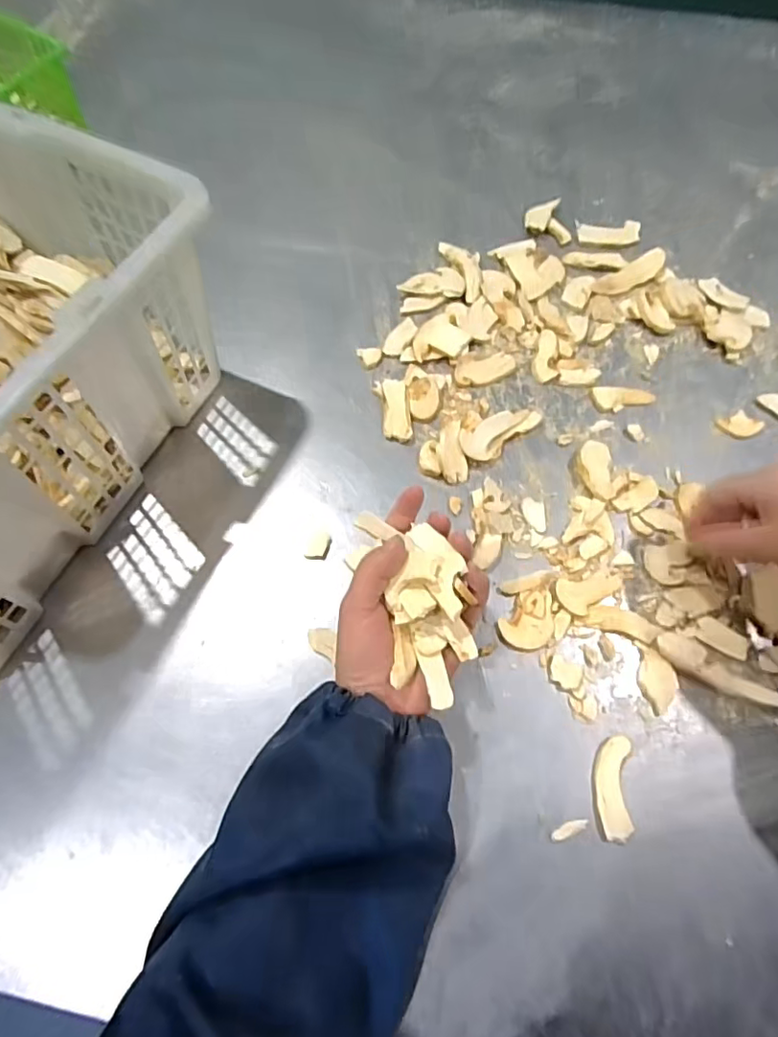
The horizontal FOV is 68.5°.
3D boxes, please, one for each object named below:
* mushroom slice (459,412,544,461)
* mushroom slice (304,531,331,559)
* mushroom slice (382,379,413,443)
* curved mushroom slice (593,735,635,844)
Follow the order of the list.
[{"bbox_3d":[0.087,-0.068,0.451,0.069,0.018,0.026,-32,70,-13],"label":"mushroom slice"},{"bbox_3d":[-0.051,0.020,0.416,0.016,0.004,0.022,12,66,6],"label":"mushroom slice"},{"bbox_3d":[0.006,-0.087,0.461,0.022,0.012,0.055,-4,66,-2],"label":"mushroom slice"},{"bbox_3d":[0.138,0.165,0.351,0.023,0.004,0.059,7,66,3],"label":"curved mushroom slice"}]

